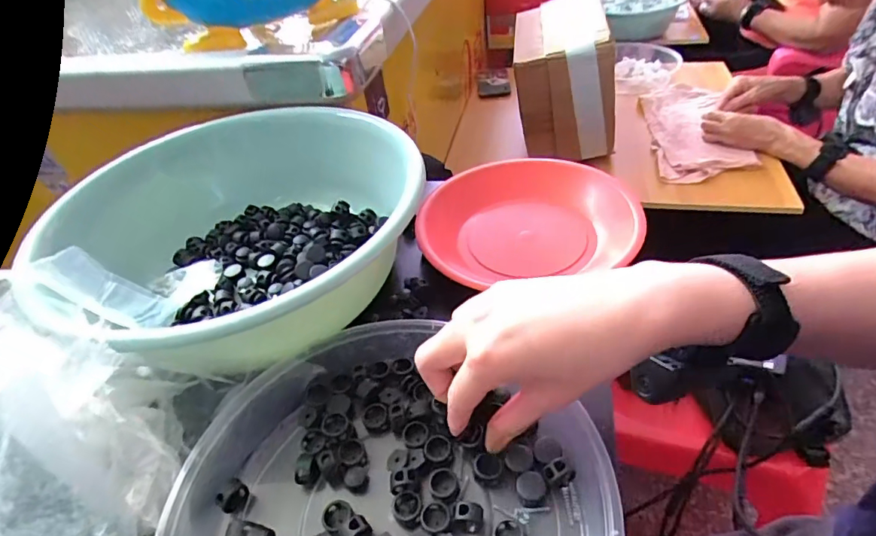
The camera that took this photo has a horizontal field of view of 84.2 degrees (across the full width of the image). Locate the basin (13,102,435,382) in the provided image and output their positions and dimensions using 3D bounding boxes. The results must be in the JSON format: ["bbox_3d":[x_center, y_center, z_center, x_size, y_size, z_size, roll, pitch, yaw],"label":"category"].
[{"bbox_3d":[-0.137,-0.017,0.421,0.276,0.117,0.276,-4,42,4],"label":"basin"}]

